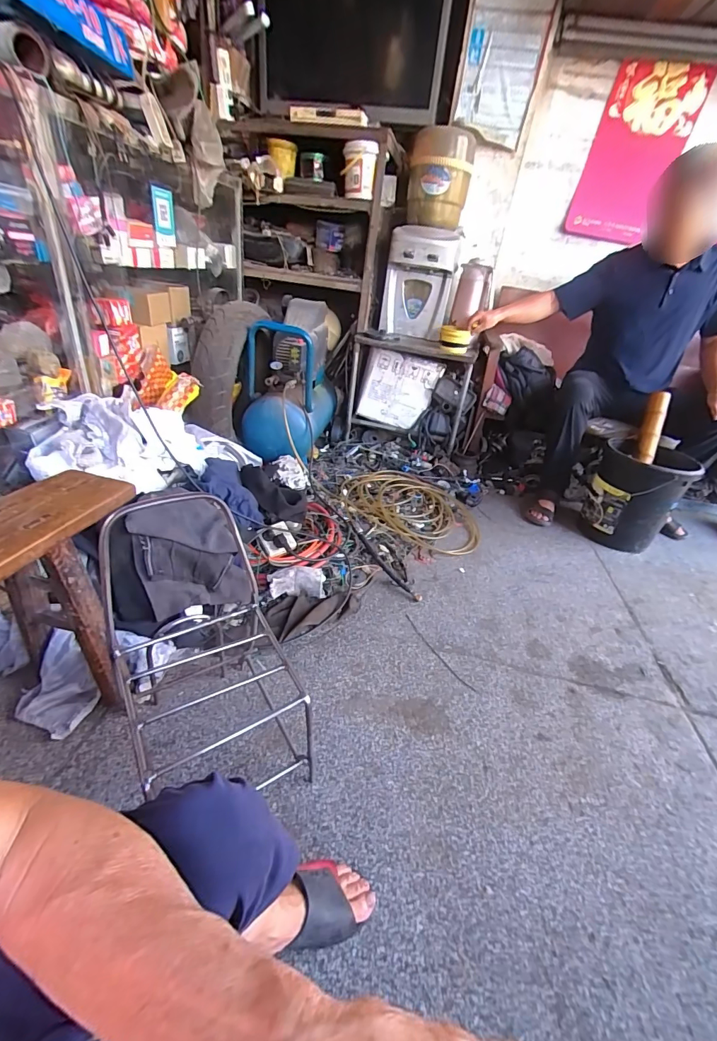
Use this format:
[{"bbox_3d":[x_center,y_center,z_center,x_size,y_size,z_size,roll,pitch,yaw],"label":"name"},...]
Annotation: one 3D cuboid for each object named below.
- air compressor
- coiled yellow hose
[{"bbox_3d":[-0.262,-0.544,1.651,0.251,0.447,0.549,11,32,5],"label":"air compressor"},{"bbox_3d":[0.194,-0.048,1.553,0.522,0.090,0.411,11,32,6],"label":"coiled yellow hose"}]

